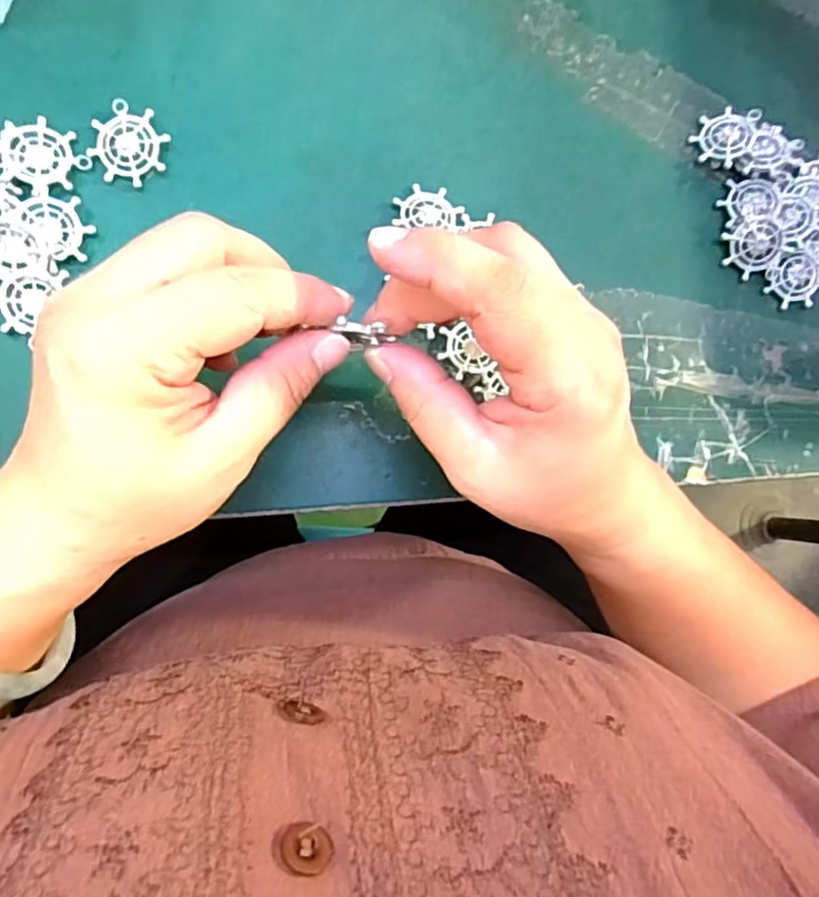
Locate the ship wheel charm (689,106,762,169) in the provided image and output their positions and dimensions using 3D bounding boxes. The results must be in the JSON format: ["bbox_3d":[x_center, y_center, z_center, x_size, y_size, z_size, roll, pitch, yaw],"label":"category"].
[{"bbox_3d":[0.154,-0.155,0.301,0.025,0.004,0.031,25,84,21],"label":"ship wheel charm"}]

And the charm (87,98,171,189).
[{"bbox_3d":[-0.121,-0.131,0.263,0.030,0.004,0.033,11,92,-6],"label":"charm"}]

